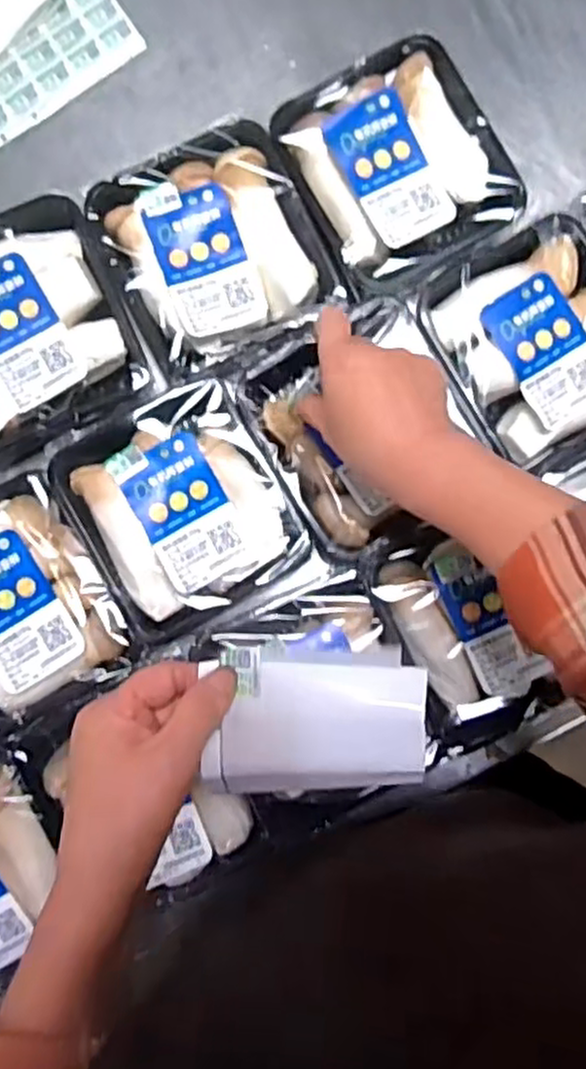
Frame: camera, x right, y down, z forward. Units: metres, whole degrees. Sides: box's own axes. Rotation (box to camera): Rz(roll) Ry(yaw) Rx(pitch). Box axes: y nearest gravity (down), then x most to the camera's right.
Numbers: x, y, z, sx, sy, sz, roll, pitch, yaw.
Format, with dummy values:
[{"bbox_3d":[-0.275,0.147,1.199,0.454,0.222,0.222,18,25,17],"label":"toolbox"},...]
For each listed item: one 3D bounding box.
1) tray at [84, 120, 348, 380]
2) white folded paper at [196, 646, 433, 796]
[{"bbox_3d":[-0.052,-0.196,0.538,0.137,0.047,0.151,-26,89,-3],"label":"tray"},{"bbox_3d":[0.014,0.095,0.377,0.106,0.015,0.069,3,88,-2],"label":"white folded paper"}]

